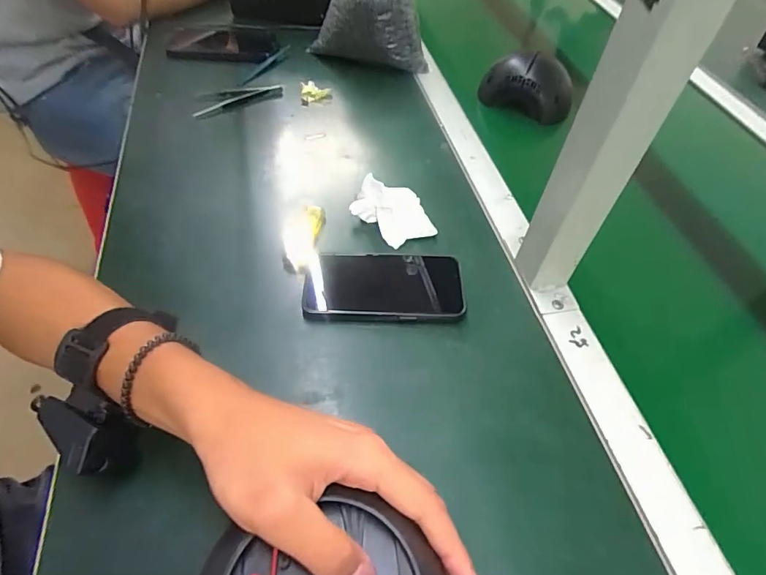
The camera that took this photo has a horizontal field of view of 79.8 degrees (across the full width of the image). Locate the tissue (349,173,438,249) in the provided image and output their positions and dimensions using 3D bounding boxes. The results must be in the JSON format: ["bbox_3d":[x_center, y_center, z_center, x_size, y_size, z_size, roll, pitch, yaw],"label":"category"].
[{"bbox_3d":[0.010,-0.079,0.470,0.073,0.047,0.066,-18,56,-18],"label":"tissue"}]

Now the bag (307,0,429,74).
[{"bbox_3d":[-0.021,-0.422,0.654,0.162,0.175,0.138,-1,52,-5],"label":"bag"}]

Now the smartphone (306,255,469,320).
[{"bbox_3d":[0.000,-0.003,0.426,0.144,0.013,0.074,3,52,-2],"label":"smartphone"}]

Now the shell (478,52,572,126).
[{"bbox_3d":[0.198,-0.275,0.625,0.124,0.073,0.035,29,56,17],"label":"shell"}]

